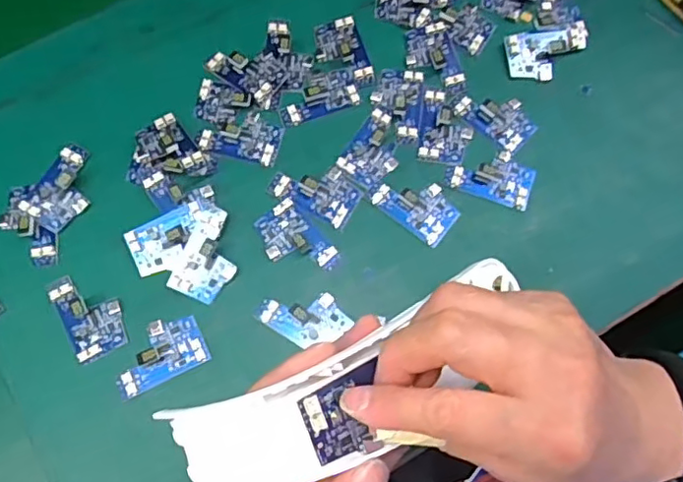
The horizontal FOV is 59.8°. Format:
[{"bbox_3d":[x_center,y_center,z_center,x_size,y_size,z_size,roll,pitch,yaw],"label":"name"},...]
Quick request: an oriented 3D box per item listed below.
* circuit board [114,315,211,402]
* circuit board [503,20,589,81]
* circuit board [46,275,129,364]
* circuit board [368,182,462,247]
[{"bbox_3d":[-0.115,0.069,0.369,0.058,0.011,0.036,-26,75,-8],"label":"circuit board"},{"bbox_3d":[0.155,-0.141,0.439,0.064,0.006,0.038,-13,74,-4],"label":"circuit board"},{"bbox_3d":[-0.162,0.045,0.379,0.036,0.004,0.059,-29,76,-9],"label":"circuit board"},{"bbox_3d":[0.051,-0.026,0.401,0.055,0.010,0.036,37,76,10],"label":"circuit board"}]

